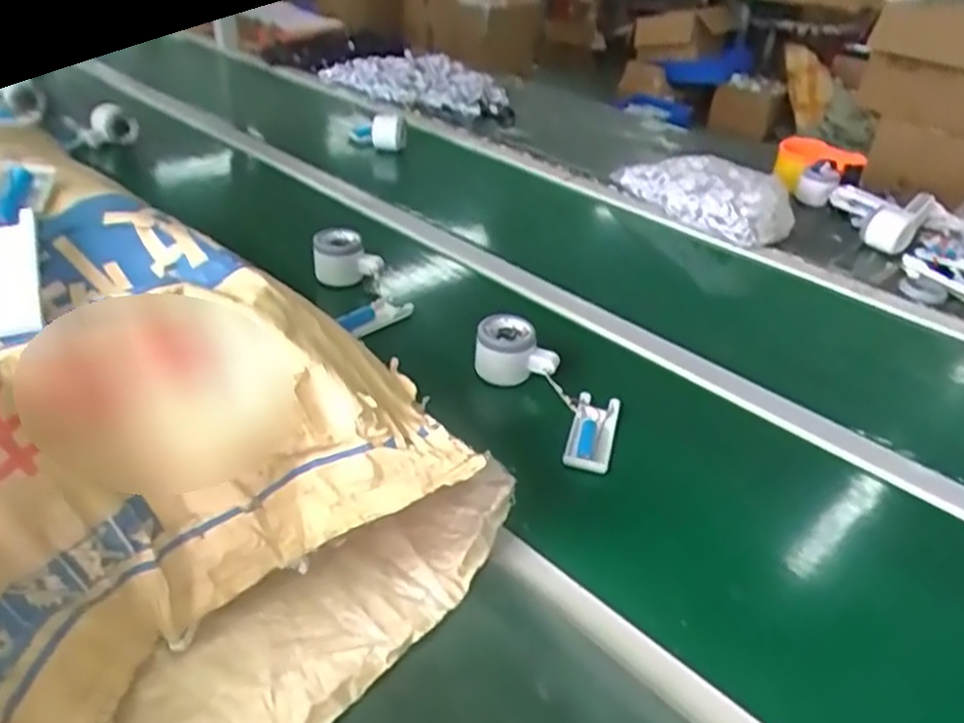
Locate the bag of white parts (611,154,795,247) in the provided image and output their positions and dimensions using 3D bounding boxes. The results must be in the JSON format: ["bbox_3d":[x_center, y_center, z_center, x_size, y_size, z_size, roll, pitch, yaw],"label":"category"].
[{"bbox_3d":[0.337,-0.266,1.133,0.136,0.078,0.291,-14,39,-26],"label":"bag of white parts"}]

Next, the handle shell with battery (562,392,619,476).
[{"bbox_3d":[0.103,0.063,0.682,0.039,0.019,0.100,12,35,10],"label":"handle shell with battery"}]

